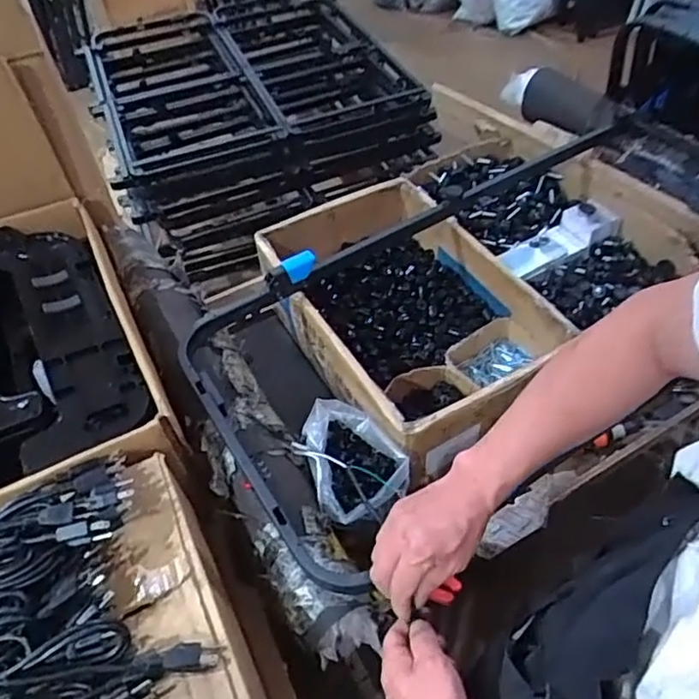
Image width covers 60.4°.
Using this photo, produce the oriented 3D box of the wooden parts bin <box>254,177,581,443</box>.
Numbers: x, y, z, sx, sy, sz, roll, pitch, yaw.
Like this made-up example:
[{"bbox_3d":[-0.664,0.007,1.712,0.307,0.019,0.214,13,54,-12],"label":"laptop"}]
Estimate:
[{"bbox_3d":[0.102,-0.073,1.091,0.371,0.162,0.532,-26,53,-16],"label":"wooden parts bin"}]

